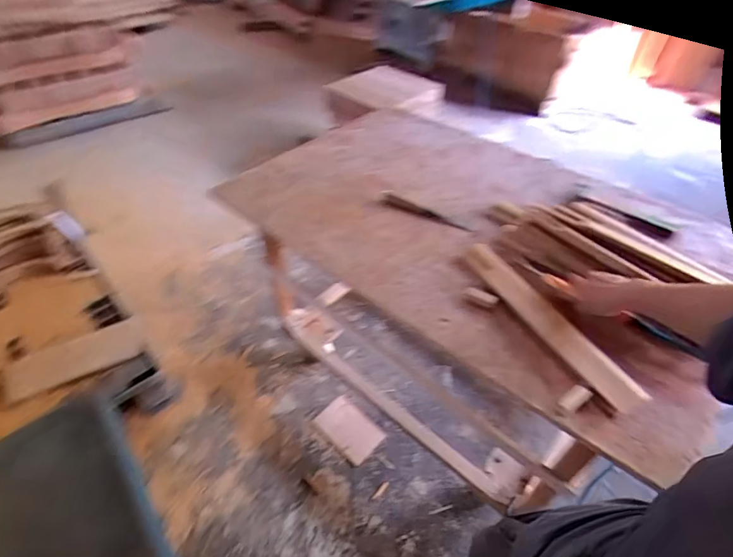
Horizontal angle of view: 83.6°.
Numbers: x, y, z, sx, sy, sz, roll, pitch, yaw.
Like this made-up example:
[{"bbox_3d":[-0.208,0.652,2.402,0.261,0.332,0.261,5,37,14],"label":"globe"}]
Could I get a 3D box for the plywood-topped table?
[{"bbox_3d":[0.229,0.093,1.292,1.176,0.810,0.827,33,54,27],"label":"plywood-topped table"}]

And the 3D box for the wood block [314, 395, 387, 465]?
[{"bbox_3d":[-0.061,0.515,1.415,0.218,0.024,0.136,35,55,28],"label":"wood block"}]

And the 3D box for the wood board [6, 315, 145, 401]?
[{"bbox_3d":[-1.014,0.276,1.468,0.437,0.029,0.142,-25,88,-48],"label":"wood board"}]

